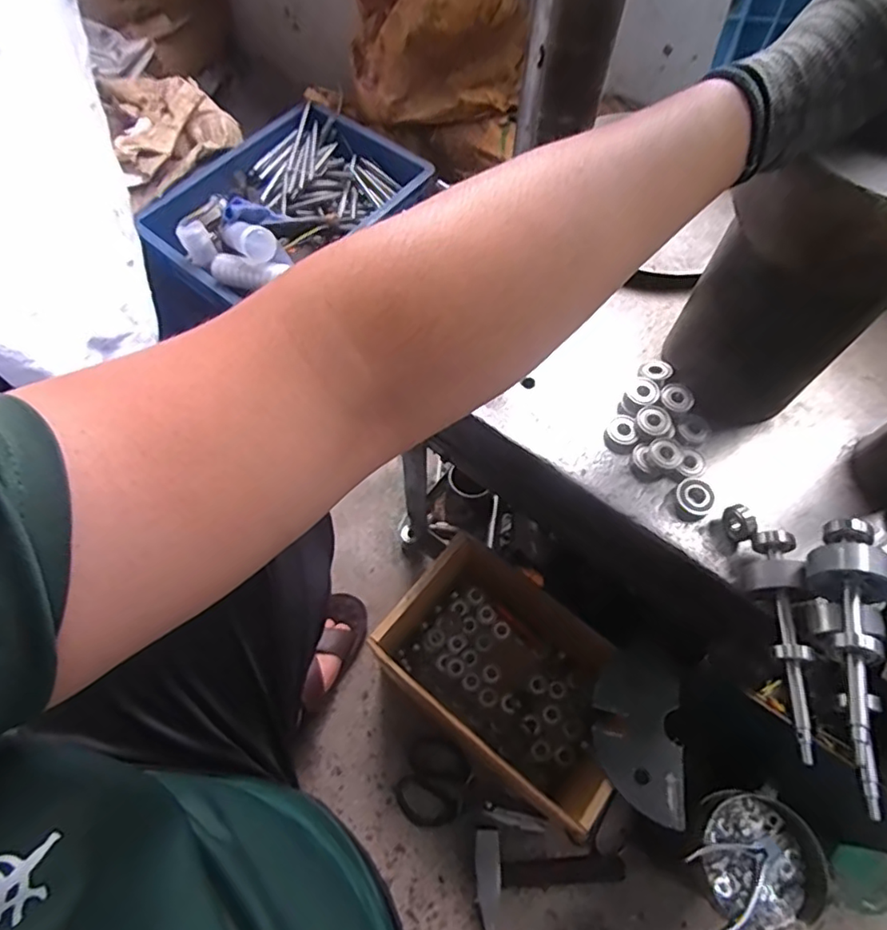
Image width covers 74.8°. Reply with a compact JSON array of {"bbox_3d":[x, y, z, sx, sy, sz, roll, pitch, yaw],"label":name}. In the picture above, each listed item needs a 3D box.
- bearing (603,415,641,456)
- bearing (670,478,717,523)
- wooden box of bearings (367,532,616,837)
[{"bbox_3d":[0.167,-0.028,0.537,0.032,0.013,0.035,0,63,-1],"label":"bearing"},{"bbox_3d":[0.218,0.031,0.505,0.036,0.015,0.033,0,63,-1],"label":"bearing"},{"bbox_3d":[0.078,0.277,0.763,0.296,0.196,0.210,36,68,15],"label":"wooden box of bearings"}]

